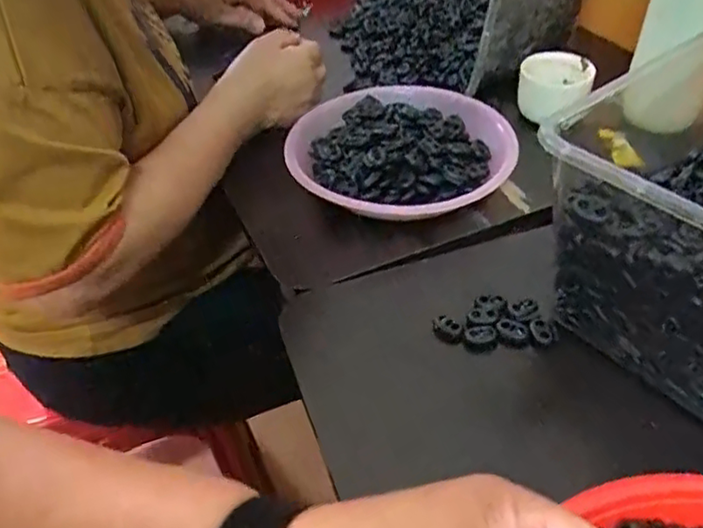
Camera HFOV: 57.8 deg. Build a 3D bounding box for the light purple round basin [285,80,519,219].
[{"bbox_3d":[0.046,-0.104,0.562,0.195,0.041,0.199,-1,43,1],"label":"light purple round basin"}]

